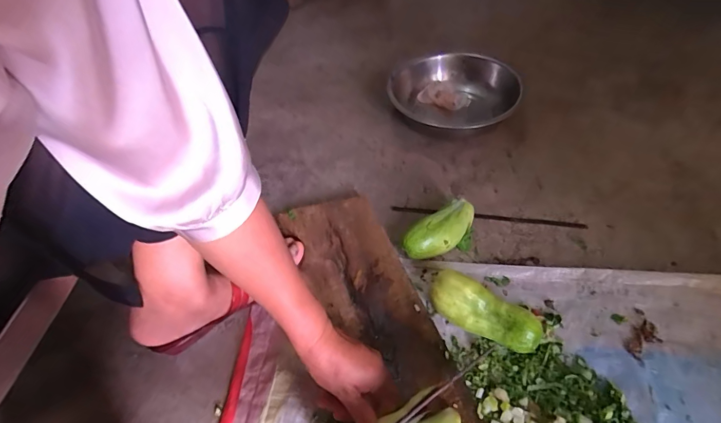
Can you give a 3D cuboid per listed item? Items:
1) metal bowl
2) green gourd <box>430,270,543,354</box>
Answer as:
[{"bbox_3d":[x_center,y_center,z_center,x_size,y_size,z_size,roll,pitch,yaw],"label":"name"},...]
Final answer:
[{"bbox_3d":[0.180,-0.241,0.814,0.249,0.069,0.249,-3,50,3],"label":"metal bowl"},{"bbox_3d":[0.154,0.132,0.506,0.138,0.055,0.051,29,58,26],"label":"green gourd"}]

